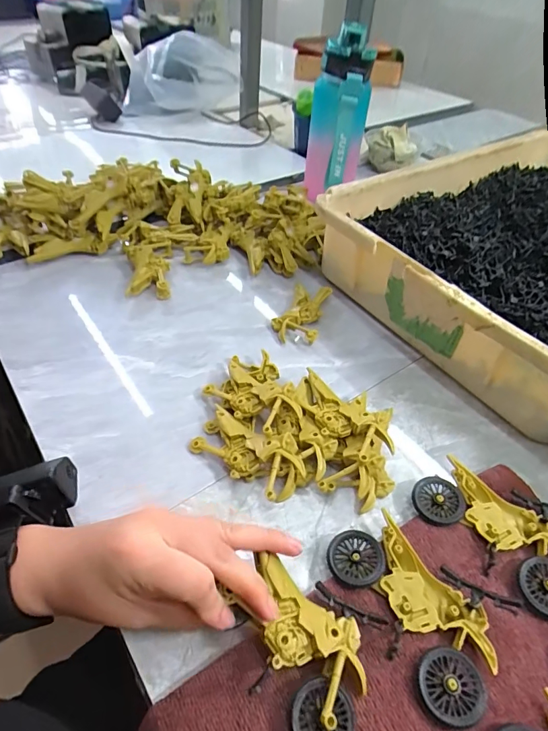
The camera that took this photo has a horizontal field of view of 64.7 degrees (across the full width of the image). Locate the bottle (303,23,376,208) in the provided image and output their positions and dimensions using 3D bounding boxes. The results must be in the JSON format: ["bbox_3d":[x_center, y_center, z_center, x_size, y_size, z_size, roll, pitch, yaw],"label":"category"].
[{"bbox_3d":[0.092,-0.347,0.619,0.078,0.210,0.078,6,46,3],"label":"bottle"}]

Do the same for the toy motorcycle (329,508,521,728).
[{"bbox_3d":[0.088,0.151,0.279,0.113,0.021,0.074,35,52,27],"label":"toy motorcycle"}]

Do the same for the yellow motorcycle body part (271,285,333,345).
[{"bbox_3d":[0.031,-0.060,0.488,0.050,0.018,0.089,14,46,8],"label":"yellow motorcycle body part"}]

